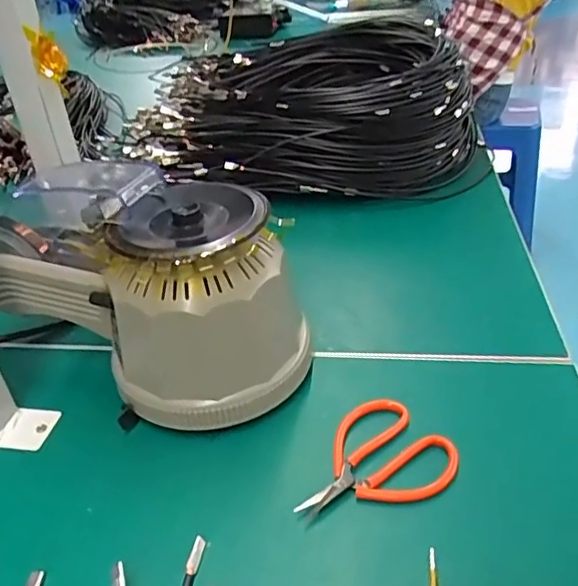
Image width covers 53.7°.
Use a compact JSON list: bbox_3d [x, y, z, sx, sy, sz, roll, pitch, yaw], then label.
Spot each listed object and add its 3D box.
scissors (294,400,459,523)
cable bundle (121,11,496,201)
[{"bbox_3d":[0.057,0.114,0.385,0.109,0.015,0.076,-27,40,-28],"label":"scissors"},{"bbox_3d":[0.030,-0.262,0.808,0.463,0.136,0.315,3,36,13],"label":"cable bundle"}]

